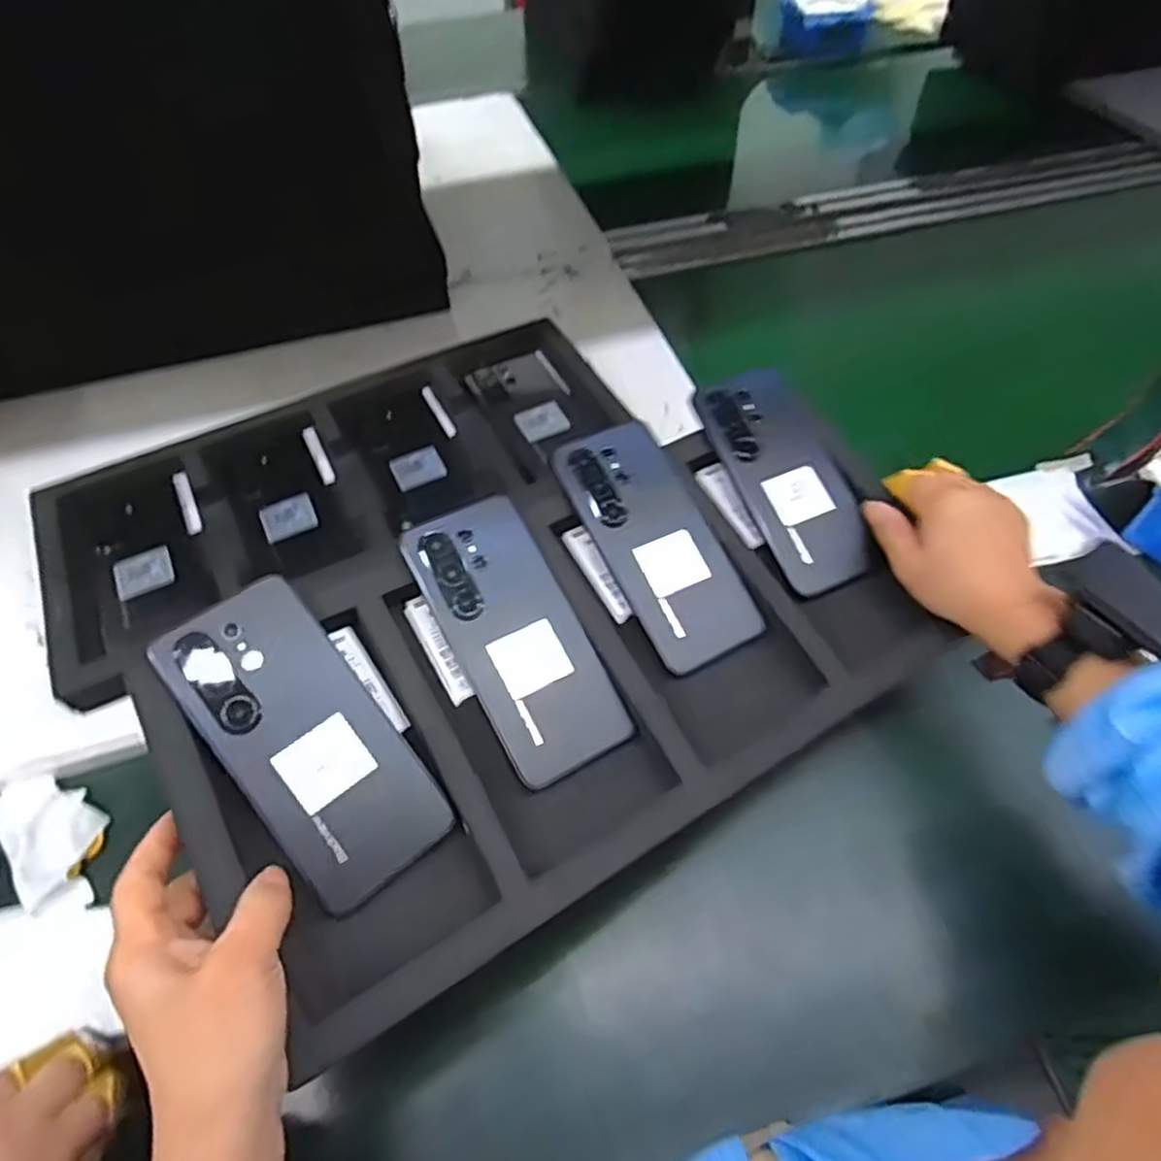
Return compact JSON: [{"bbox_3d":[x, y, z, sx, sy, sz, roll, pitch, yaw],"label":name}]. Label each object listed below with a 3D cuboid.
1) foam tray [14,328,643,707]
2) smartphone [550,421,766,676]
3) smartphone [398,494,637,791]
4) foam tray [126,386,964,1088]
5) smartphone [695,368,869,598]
[{"bbox_3d":[-0.194,-0.086,0.635,0.484,0.038,0.230,-27,58,-17],"label":"foam tray"},{"bbox_3d":[0.050,-0.027,0.494,0.077,0.012,0.169,-25,78,-16],"label":"smartphone"},{"bbox_3d":[-0.037,0.031,0.443,0.075,0.013,0.169,-26,79,-17],"label":"smartphone"},{"bbox_3d":[0.013,0.051,0.456,0.457,0.035,0.214,-27,77,-23],"label":"foam tray"},{"bbox_3d":[0.147,-0.073,0.531,0.075,0.014,0.163,-21,78,-14],"label":"smartphone"}]

